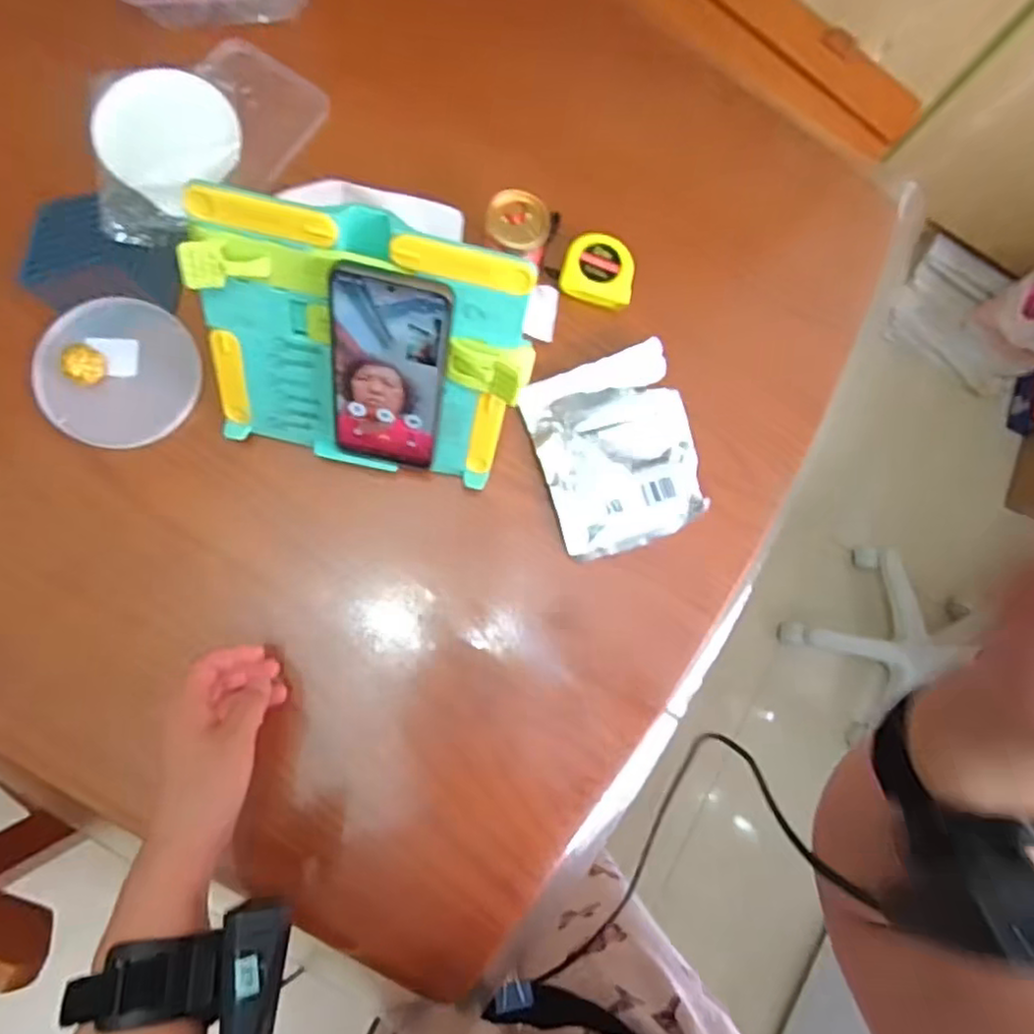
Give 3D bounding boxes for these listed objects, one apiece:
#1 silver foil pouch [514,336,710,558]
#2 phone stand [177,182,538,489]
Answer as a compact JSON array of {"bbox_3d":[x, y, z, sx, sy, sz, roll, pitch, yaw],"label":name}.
[{"bbox_3d":[0.086,-0.055,0.572,0.132,0.025,0.157,-19,84,-11],"label":"silver foil pouch"},{"bbox_3d":[-0.108,-0.113,0.476,0.222,0.176,0.121,12,81,-6],"label":"phone stand"}]

